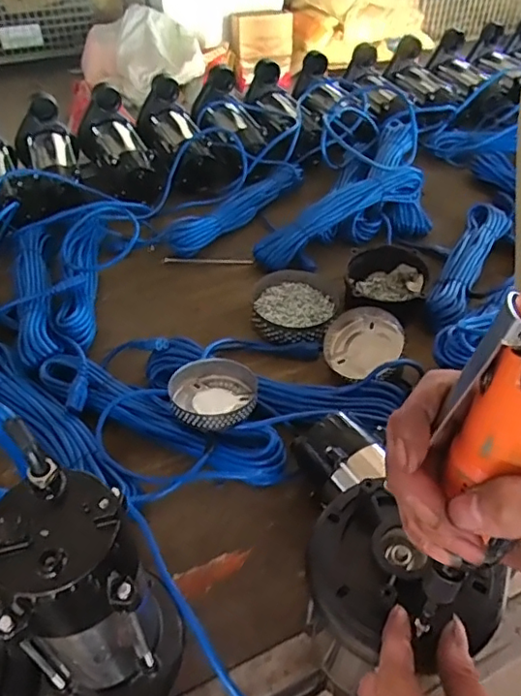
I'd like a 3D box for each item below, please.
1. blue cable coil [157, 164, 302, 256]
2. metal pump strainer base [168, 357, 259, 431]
[{"bbox_3d":[-0.041,-0.274,1.045,0.082,0.046,0.352,32,53,28],"label":"blue cable coil"},{"bbox_3d":[-0.058,0.059,0.685,0.106,0.040,0.116,2,45,2],"label":"metal pump strainer base"}]

